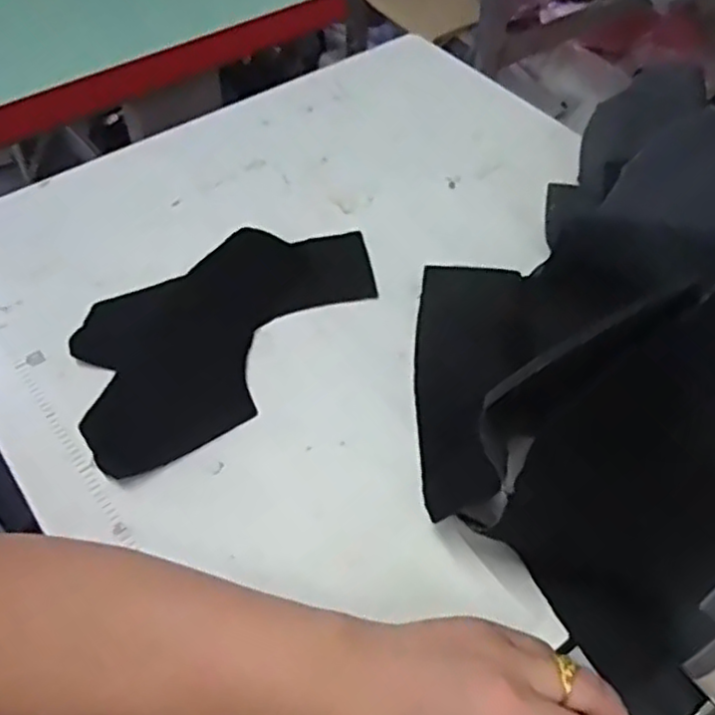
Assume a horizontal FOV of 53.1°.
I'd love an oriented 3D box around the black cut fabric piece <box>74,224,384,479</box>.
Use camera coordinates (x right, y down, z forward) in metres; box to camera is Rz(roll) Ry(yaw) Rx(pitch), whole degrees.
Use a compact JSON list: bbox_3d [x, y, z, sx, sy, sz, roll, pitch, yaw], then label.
[{"bbox_3d":[-0.090,-0.023,0.502,0.237,0.005,0.141,-33,60,-24],"label":"black cut fabric piece"}]

